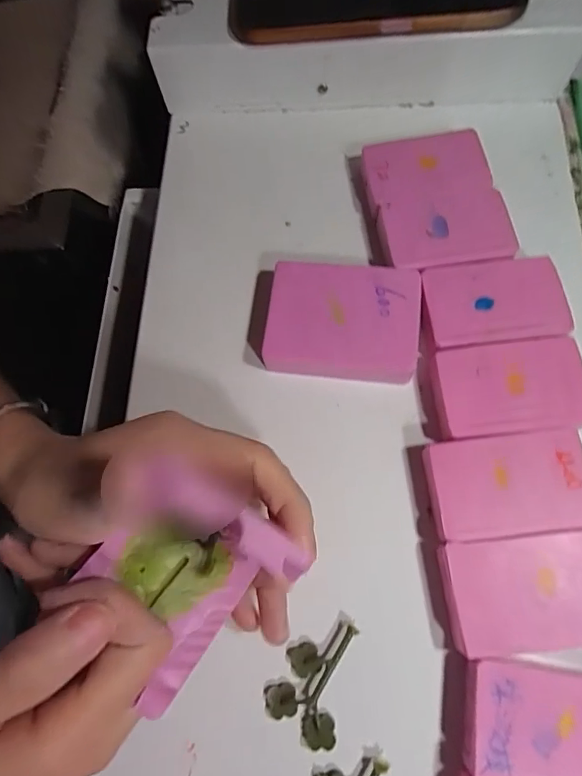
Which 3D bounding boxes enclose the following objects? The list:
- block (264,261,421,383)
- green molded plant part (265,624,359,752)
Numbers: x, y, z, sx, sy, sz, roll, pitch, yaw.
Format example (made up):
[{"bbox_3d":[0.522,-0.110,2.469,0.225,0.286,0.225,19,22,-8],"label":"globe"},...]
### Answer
[{"bbox_3d":[0.027,-0.035,0.250,0.077,0.025,0.057,6,72,2],"label":"block"},{"bbox_3d":[0.008,0.128,0.204,0.031,0.008,0.049,13,72,4],"label":"green molded plant part"}]

